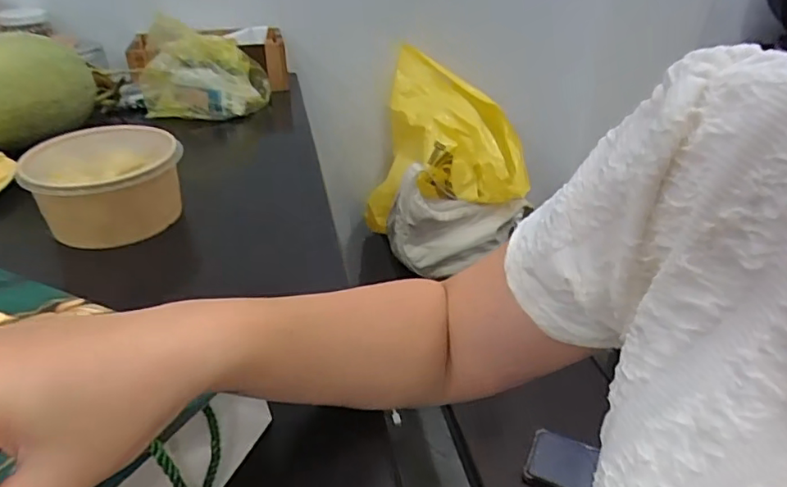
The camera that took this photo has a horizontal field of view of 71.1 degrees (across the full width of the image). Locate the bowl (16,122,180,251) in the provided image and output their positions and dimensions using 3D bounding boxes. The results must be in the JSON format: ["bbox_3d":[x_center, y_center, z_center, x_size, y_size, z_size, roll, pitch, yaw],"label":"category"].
[{"bbox_3d":[-0.290,-0.058,0.563,0.143,0.075,0.130,-27,42,-36],"label":"bowl"}]

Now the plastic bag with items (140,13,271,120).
[{"bbox_3d":[-0.294,-0.271,0.854,0.191,0.119,0.114,-7,34,-11],"label":"plastic bag with items"}]

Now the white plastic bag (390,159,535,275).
[{"bbox_3d":[0.126,-0.046,1.005,0.265,0.166,0.081,-7,34,-11],"label":"white plastic bag"}]

